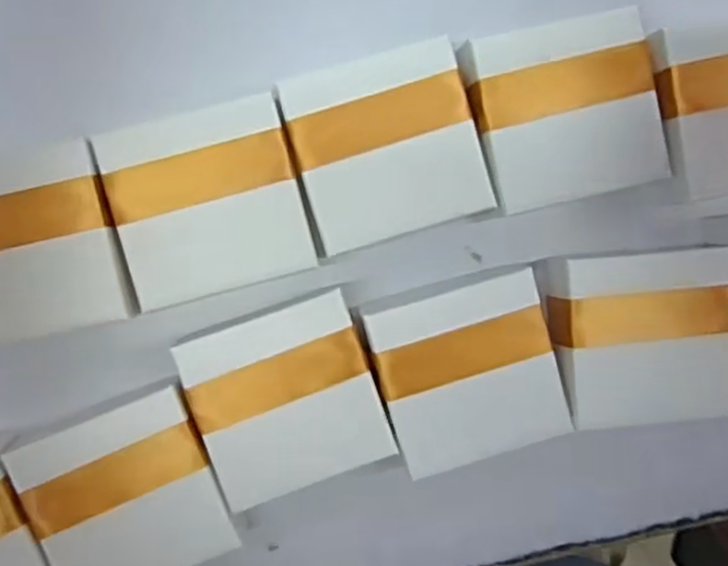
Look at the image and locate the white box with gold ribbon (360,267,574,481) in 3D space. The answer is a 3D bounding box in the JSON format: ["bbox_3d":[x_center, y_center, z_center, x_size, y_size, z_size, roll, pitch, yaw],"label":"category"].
[{"bbox_3d":[0.041,0.035,0.305,0.069,0.027,0.068,-16,96,-3],"label":"white box with gold ribbon"}]

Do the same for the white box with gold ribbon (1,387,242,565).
[{"bbox_3d":[-0.093,0.084,0.296,0.068,0.028,0.069,-22,96,-3],"label":"white box with gold ribbon"}]

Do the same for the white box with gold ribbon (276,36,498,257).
[{"bbox_3d":[0.007,-0.053,0.295,0.070,0.025,0.068,-17,96,-3],"label":"white box with gold ribbon"}]

